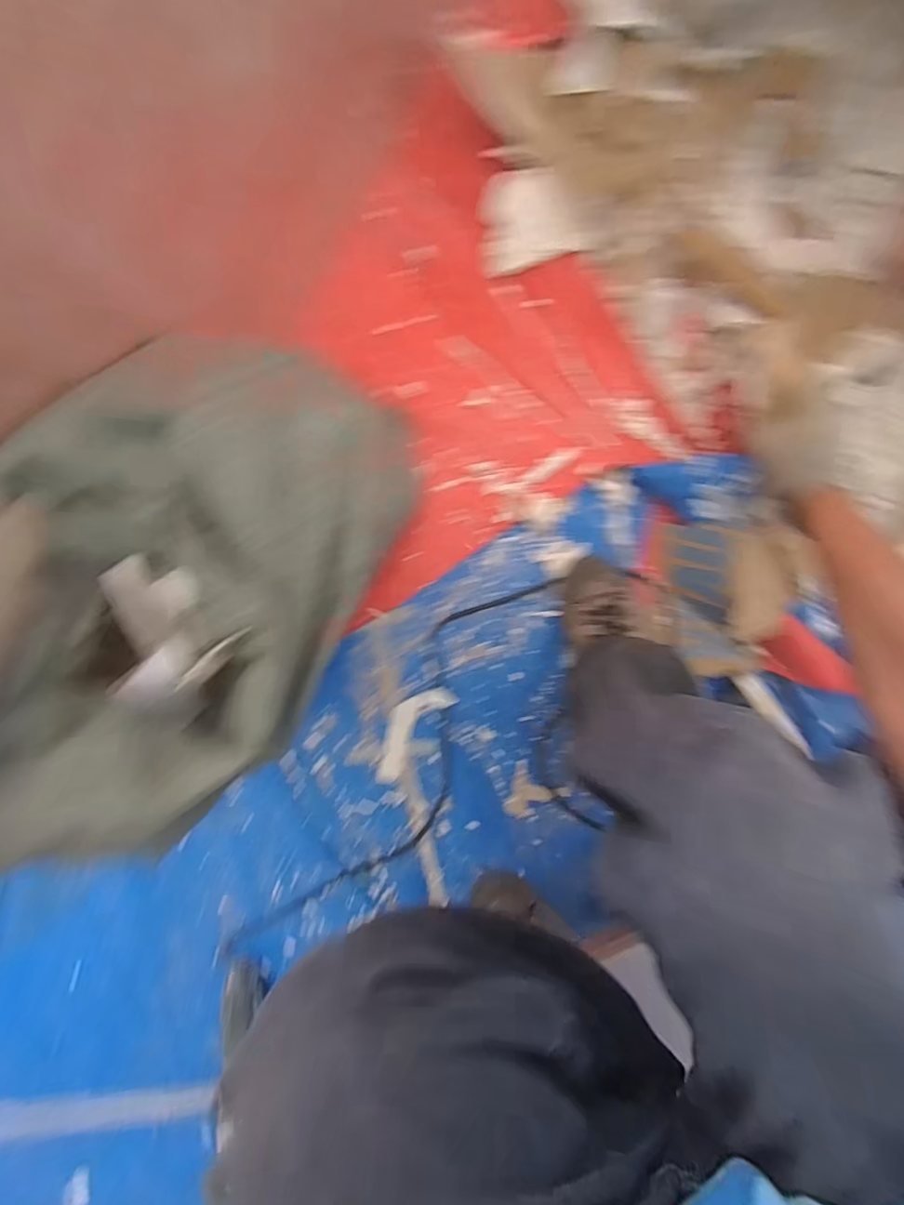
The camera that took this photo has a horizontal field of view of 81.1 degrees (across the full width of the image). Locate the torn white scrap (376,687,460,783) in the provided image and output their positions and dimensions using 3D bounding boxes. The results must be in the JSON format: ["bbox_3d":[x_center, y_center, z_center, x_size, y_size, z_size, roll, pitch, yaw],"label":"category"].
[{"bbox_3d":[-0.061,0.171,0.706,0.058,0.004,0.151,37,95,-1],"label":"torn white scrap"}]

